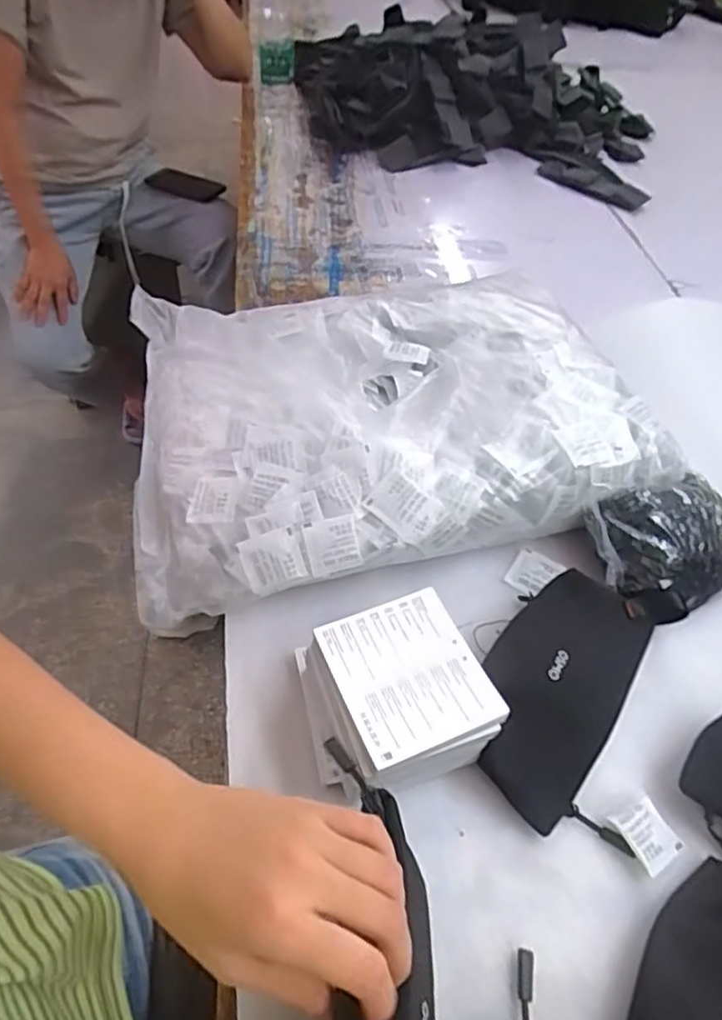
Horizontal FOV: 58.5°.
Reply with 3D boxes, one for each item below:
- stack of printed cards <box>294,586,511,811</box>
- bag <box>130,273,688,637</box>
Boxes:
[{"bbox_3d":[0.018,0.124,0.433,0.112,0.068,0.115,-14,51,-16],"label":"stack of printed cards"},{"bbox_3d":[0.014,-0.091,0.601,0.440,0.102,0.336,-9,50,-12],"label":"bag"}]

